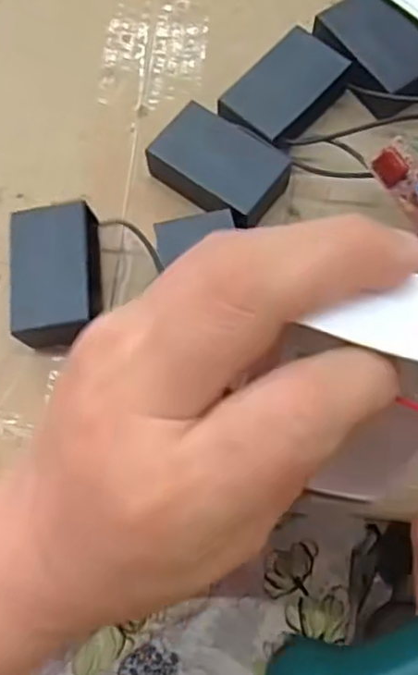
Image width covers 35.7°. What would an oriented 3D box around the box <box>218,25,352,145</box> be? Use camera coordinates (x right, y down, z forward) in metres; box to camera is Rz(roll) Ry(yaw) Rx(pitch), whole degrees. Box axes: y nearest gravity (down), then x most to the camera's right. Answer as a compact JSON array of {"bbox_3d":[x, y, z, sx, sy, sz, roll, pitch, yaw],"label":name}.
[{"bbox_3d":[0.030,-0.095,0.257,0.031,0.018,0.049,40,78,13],"label":"box"}]

